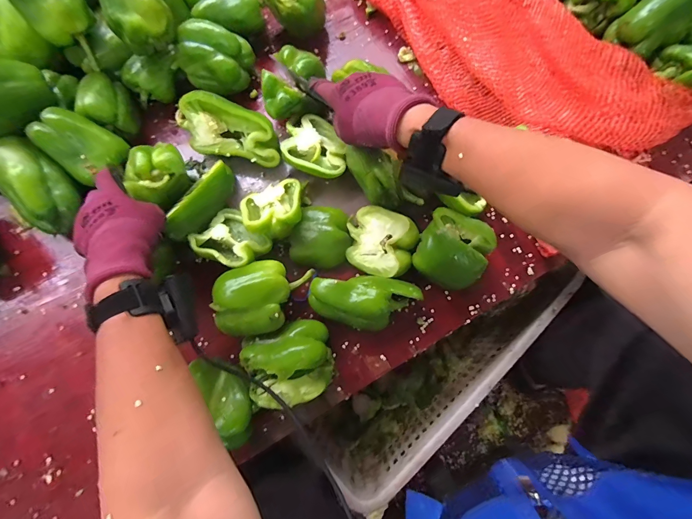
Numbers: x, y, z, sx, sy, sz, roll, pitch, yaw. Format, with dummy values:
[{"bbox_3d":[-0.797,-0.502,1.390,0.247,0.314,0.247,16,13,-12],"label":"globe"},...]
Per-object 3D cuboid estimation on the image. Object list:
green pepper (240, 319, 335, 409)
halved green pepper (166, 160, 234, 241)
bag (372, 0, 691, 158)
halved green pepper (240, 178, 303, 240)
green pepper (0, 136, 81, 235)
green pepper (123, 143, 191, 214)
[{"bbox_3d":[-0.067,0.125,0.409,0.099,0.082,0.086,-16,76,-4],"label":"green pepper"},{"bbox_3d":[-0.191,-0.078,0.458,0.037,0.040,0.126,25,62,6],"label":"halved green pepper"},{"bbox_3d":[0.192,-0.426,0.525,0.263,0.087,0.730,-35,78,-8],"label":"bag"},{"bbox_3d":[-0.094,-0.065,0.458,0.084,0.036,0.084,-12,46,10],"label":"halved green pepper"},{"bbox_3d":[-0.428,-0.097,0.471,0.067,0.077,0.133,-43,112,-41],"label":"green pepper"},{"bbox_3d":[-0.248,-0.111,0.450,0.056,0.075,0.088,-4,64,33],"label":"green pepper"}]

